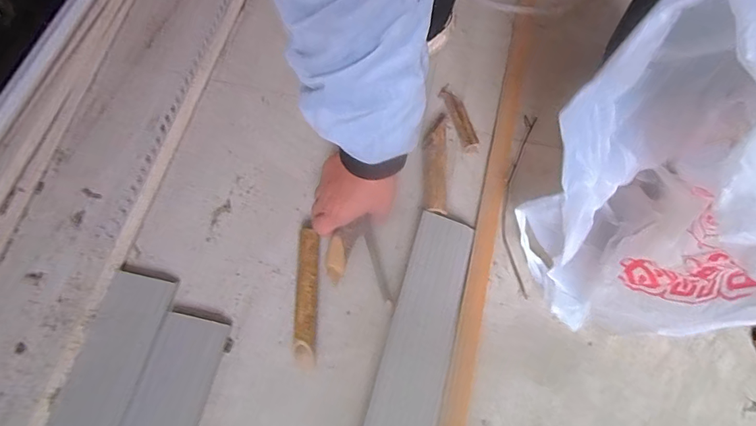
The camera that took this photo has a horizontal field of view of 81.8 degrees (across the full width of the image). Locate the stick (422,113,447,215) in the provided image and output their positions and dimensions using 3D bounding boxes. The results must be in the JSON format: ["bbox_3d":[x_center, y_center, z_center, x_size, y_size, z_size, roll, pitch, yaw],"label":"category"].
[{"bbox_3d":[0.075,-0.065,0.581,0.029,0.022,0.144,3,67,0],"label":"stick"}]

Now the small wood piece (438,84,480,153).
[{"bbox_3d":[0.113,-0.130,0.613,0.024,0.019,0.107,-17,69,-9],"label":"small wood piece"}]

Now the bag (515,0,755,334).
[{"bbox_3d":[0.254,-0.017,0.366,0.177,0.345,0.207,-31,71,-7],"label":"bag"}]

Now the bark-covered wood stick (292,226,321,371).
[{"bbox_3d":[-0.083,0.097,0.508,0.024,0.032,0.154,1,67,-1],"label":"bark-covered wood stick"}]

